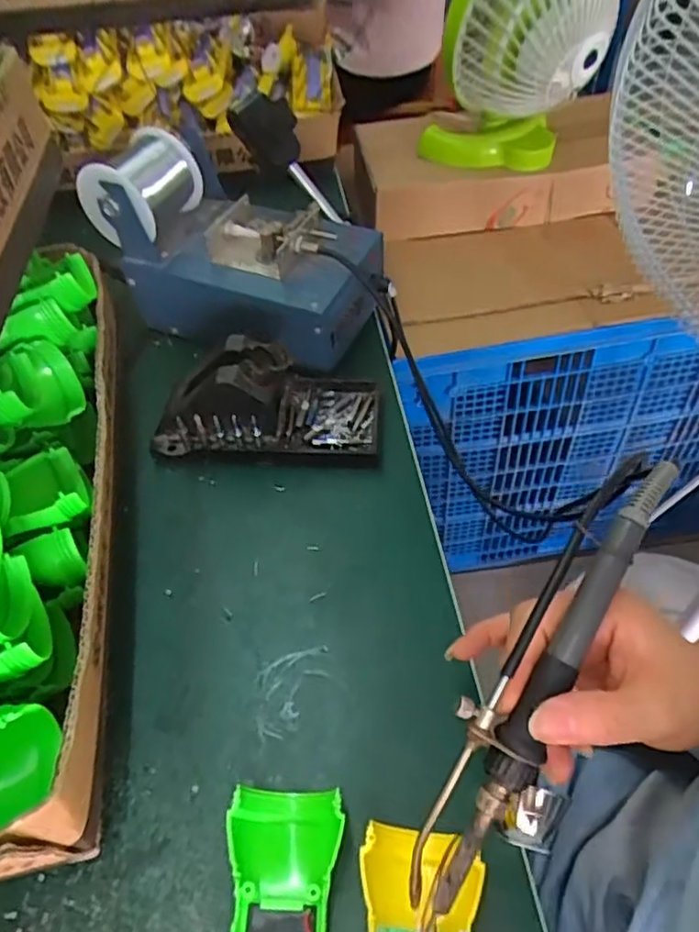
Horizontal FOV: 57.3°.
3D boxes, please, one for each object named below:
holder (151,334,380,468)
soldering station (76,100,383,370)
[{"bbox_3d":[-0.056,-0.053,0.451,0.152,0.068,0.079,3,51,4],"label":"holder"},{"bbox_3d":[-0.083,-0.177,0.506,0.207,0.120,0.110,19,54,16],"label":"soldering station"}]

